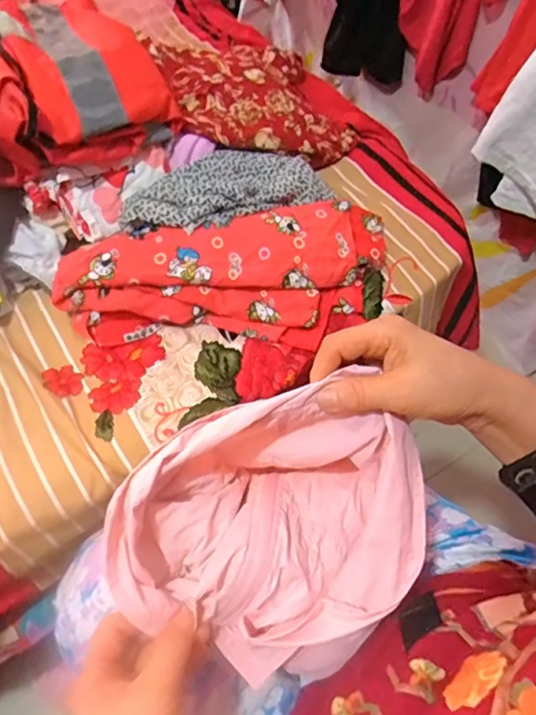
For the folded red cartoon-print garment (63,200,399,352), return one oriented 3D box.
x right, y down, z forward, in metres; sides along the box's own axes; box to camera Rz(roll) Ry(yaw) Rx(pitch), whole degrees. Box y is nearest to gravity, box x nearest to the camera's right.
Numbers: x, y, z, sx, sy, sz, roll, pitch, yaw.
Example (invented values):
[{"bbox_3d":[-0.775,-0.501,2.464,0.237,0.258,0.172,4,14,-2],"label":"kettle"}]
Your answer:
[{"bbox_3d":[-0.038,-0.088,0.568,0.362,0.063,0.156,-5,58,-5],"label":"folded red cartoon-print garment"}]

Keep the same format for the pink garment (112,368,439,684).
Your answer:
[{"bbox_3d":[0.005,0.118,0.352,0.206,0.098,0.159,-18,60,-13],"label":"pink garment"}]

